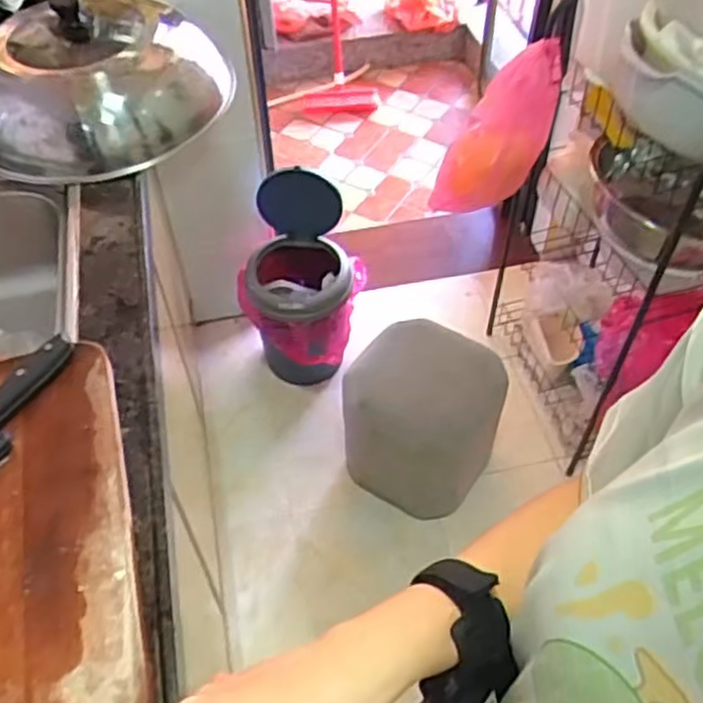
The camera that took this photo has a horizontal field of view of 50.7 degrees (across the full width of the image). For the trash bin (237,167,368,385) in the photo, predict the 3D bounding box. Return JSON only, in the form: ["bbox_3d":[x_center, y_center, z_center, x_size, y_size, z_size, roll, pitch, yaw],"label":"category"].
[{"bbox_3d":[-0.114,-0.152,1.657,0.246,0.379,0.293,9,52,8],"label":"trash bin"}]

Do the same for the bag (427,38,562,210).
[{"bbox_3d":[0.284,-0.420,1.442,0.253,0.296,0.090,-25,55,-17],"label":"bag"}]

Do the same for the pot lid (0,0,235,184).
[{"bbox_3d":[-0.402,-0.415,1.106,0.362,0.133,0.370,-1,52,1],"label":"pot lid"}]

